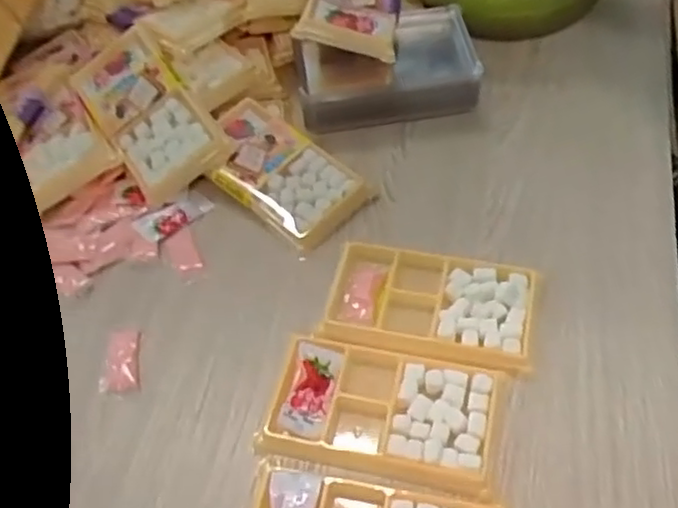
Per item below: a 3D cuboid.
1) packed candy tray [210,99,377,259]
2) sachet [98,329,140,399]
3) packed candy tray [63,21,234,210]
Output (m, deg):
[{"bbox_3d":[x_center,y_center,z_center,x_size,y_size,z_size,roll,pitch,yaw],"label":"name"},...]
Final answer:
[{"bbox_3d":[-0.046,-0.062,0.511,0.132,0.023,0.069,35,63,27],"label":"packed candy tray"},{"bbox_3d":[-0.139,0.069,0.438,0.023,0.004,0.046,-8,53,-2],"label":"sachet"},{"bbox_3d":[-0.148,-0.110,0.525,0.071,0.016,0.140,-39,75,3],"label":"packed candy tray"}]

